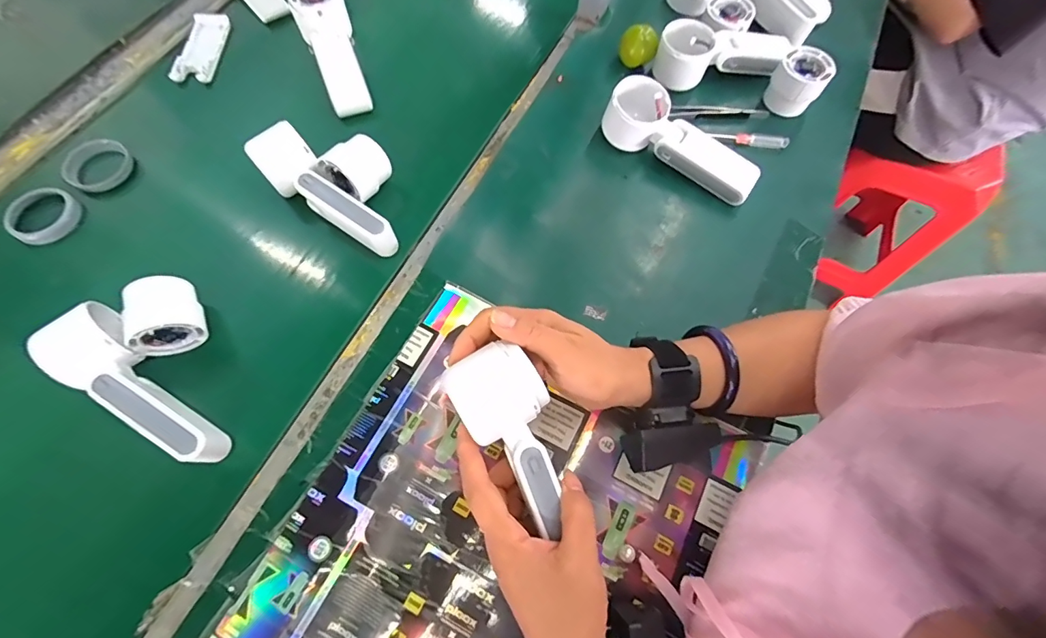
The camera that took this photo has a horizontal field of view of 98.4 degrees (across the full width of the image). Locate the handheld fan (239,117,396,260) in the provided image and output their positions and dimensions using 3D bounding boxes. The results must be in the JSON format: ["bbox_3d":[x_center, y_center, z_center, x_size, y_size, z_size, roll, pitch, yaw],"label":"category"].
[{"bbox_3d":[-0.175,-0.132,0.441,0.152,0.063,0.082,29,70,8],"label":"handheld fan"}]

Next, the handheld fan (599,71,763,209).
[{"bbox_3d":[0.163,-0.183,0.460,0.164,0.054,0.057,29,70,8],"label":"handheld fan"}]

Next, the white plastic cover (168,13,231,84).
[{"bbox_3d":[-0.374,-0.318,0.529,0.041,0.013,0.110,2,69,-2],"label":"white plastic cover"}]

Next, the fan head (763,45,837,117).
[{"bbox_3d":[0.301,-0.259,0.499,0.054,0.053,0.051,35,71,10],"label":"fan head"}]

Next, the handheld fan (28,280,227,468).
[{"bbox_3d":[-0.278,0.032,0.355,0.151,0.043,0.101,31,71,9],"label":"handheld fan"}]

